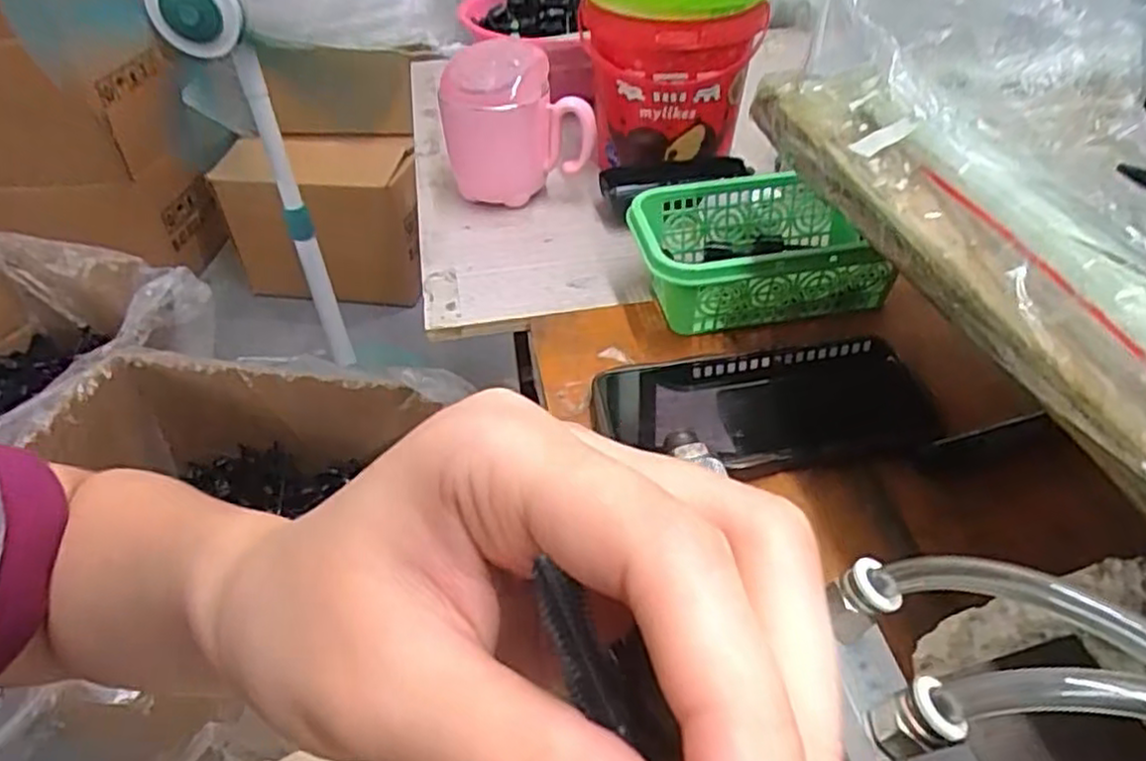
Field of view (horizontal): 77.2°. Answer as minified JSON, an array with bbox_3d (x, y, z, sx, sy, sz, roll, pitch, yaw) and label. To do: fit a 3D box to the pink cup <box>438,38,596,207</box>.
[{"bbox_3d":[-0.042,-0.190,0.534,0.106,0.101,0.069,-10,43,-8],"label":"pink cup"}]

